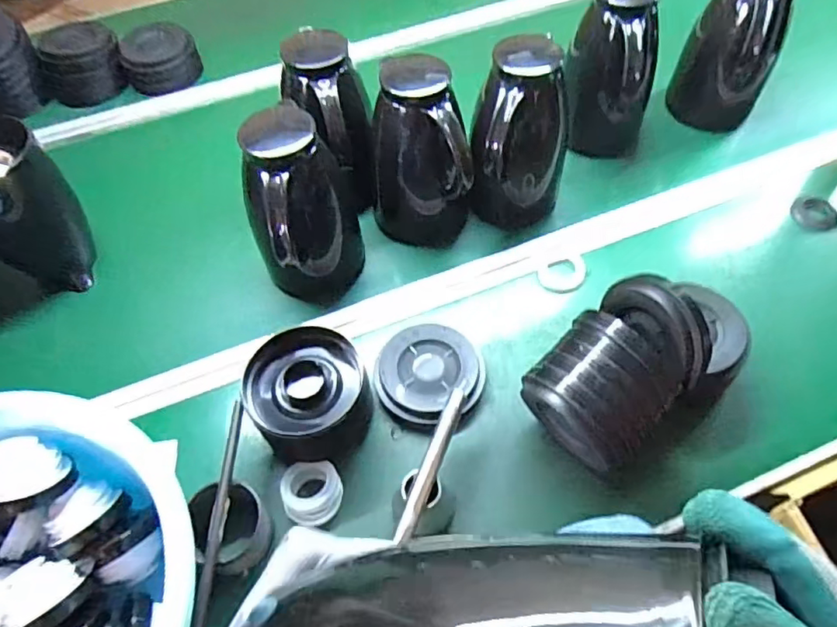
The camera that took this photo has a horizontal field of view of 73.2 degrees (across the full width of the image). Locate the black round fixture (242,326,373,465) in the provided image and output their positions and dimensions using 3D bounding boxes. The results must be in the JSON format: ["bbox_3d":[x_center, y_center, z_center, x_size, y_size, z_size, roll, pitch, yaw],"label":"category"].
[{"bbox_3d":[-0.112,0.087,0.595,0.118,0.097,0.122,-2,56,3],"label":"black round fixture"}]

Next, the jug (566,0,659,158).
[{"bbox_3d":[0.258,-0.304,0.761,0.116,0.209,0.112,7,56,9],"label":"jug"}]

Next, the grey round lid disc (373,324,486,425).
[{"bbox_3d":[0.013,0.066,0.632,0.115,0.038,0.109,-2,56,3],"label":"grey round lid disc"}]

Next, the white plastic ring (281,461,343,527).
[{"bbox_3d":[-0.107,0.178,0.570,0.057,0.032,0.067,-25,58,-13],"label":"white plastic ring"}]

